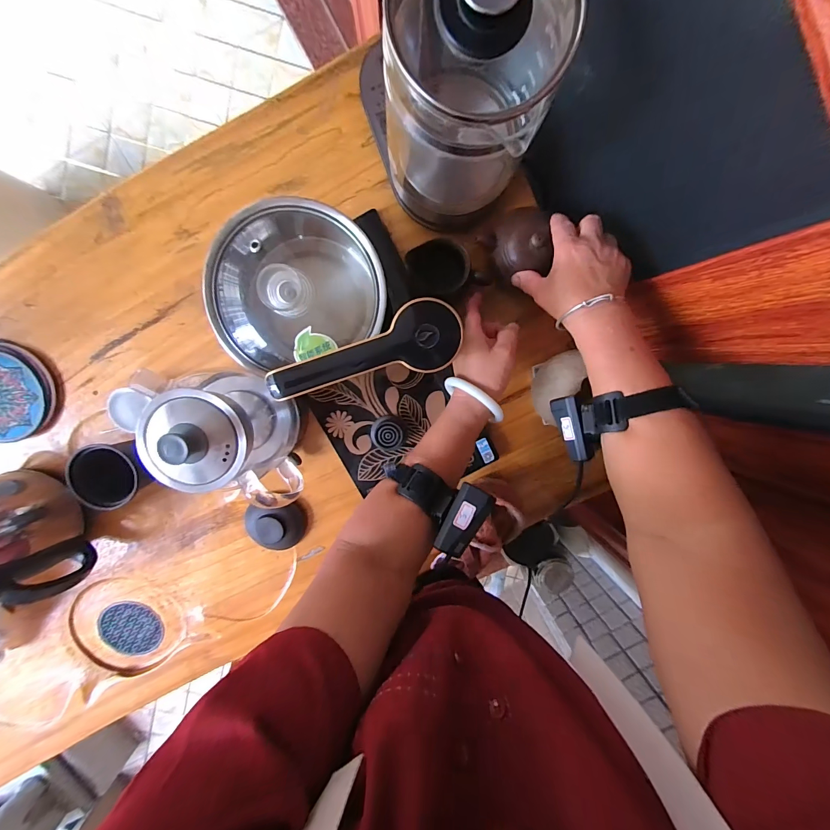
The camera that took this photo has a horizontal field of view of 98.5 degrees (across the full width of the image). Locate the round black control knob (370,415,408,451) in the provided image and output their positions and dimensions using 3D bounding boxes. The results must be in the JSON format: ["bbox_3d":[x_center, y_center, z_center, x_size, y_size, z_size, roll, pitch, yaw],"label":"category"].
[{"bbox_3d":[-0.034,0.025,0.466,0.046,0.019,0.045,0,99,-2],"label":"round black control knob"}]

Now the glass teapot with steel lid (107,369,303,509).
[{"bbox_3d":[-0.188,0.022,0.377,0.172,0.177,0.109,37,96,-7],"label":"glass teapot with steel lid"}]

